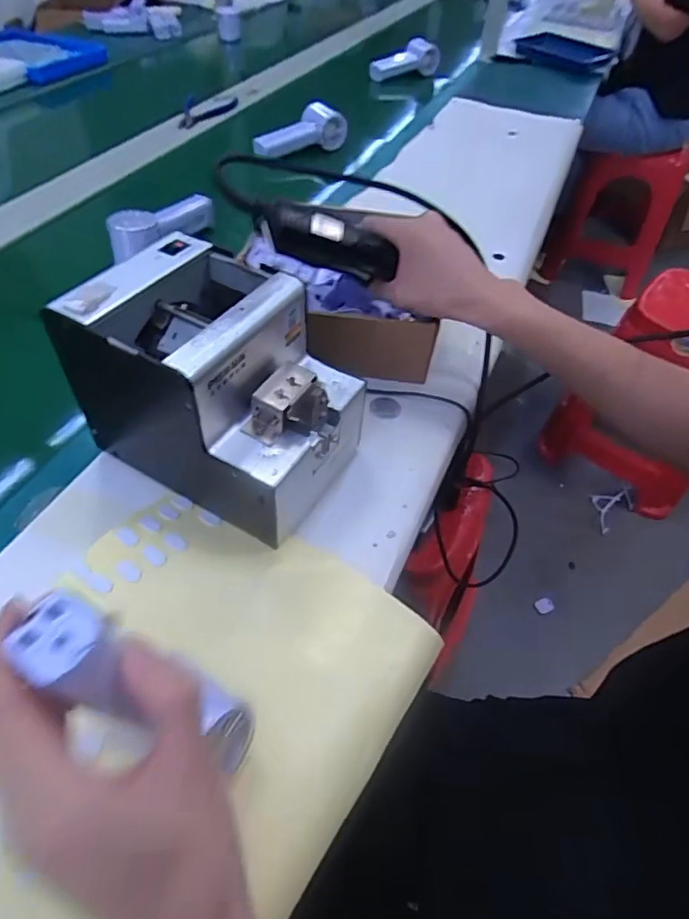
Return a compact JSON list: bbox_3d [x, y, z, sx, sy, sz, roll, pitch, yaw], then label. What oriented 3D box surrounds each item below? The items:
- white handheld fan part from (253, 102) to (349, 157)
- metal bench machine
[{"bbox_3d":[-0.071,-0.523,0.857,0.165,0.056,0.033,-22,55,-21],"label":"white handheld fan part"},{"bbox_3d":[-0.087,-0.052,0.399,0.169,0.146,0.120,26,53,17],"label":"metal bench machine"}]

